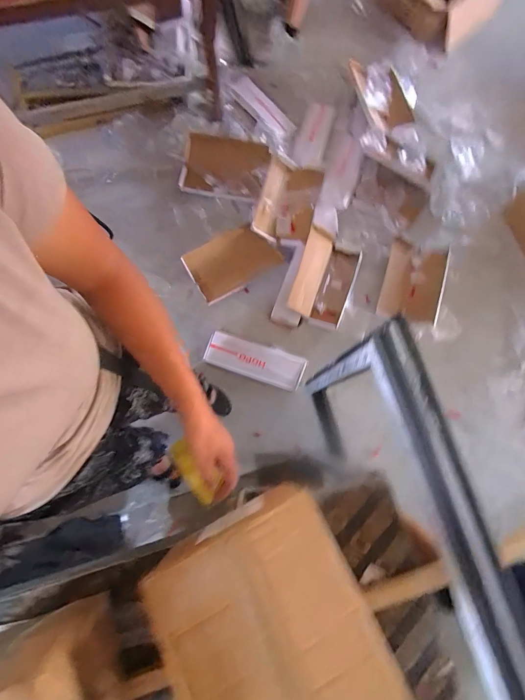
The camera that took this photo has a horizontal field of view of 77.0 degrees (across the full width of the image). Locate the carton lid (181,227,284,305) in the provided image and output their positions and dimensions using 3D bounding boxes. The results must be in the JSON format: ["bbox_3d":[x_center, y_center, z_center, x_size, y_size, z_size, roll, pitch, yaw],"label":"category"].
[{"bbox_3d":[-0.136,-0.401,1.466,0.387,0.052,0.251,-33,80,-9],"label":"carton lid"}]

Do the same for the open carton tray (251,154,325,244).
[{"bbox_3d":[0.120,-0.694,1.537,0.260,0.115,0.431,15,76,1],"label":"open carton tray"}]

